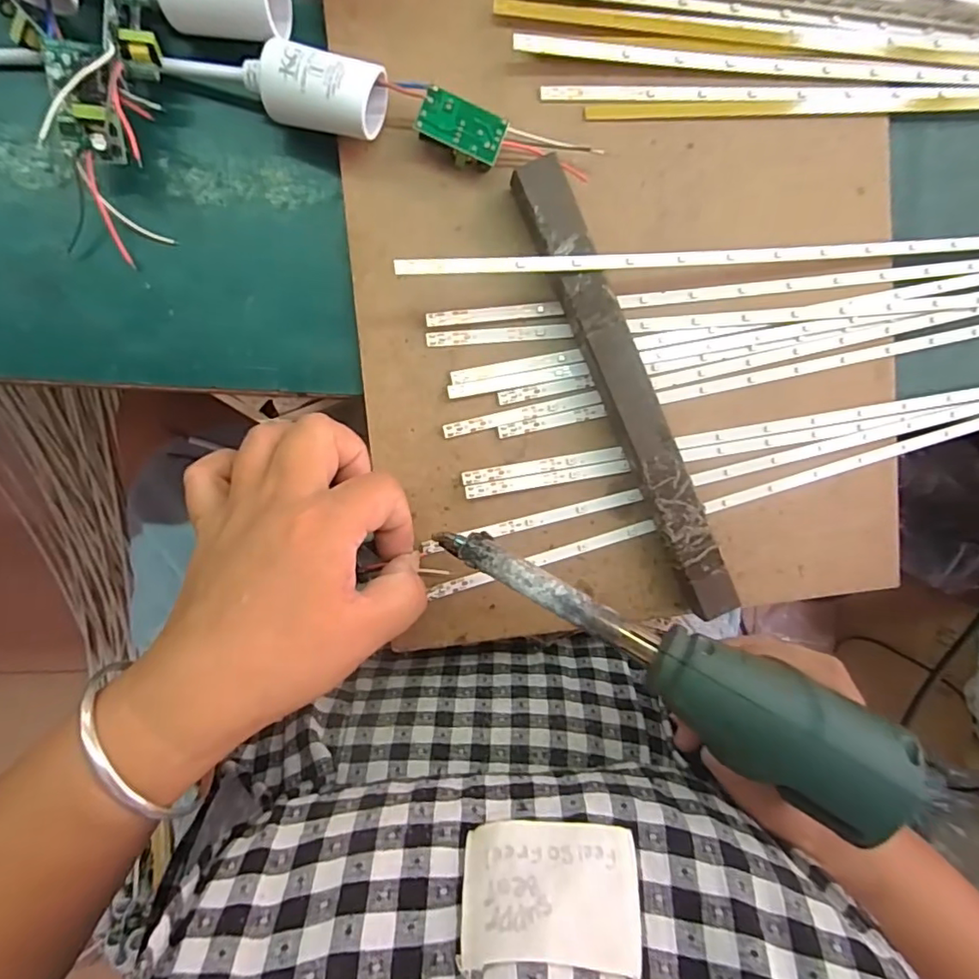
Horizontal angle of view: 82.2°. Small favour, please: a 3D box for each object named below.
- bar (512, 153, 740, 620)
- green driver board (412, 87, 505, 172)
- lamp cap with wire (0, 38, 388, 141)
[{"bbox_3d":[0.063,-0.040,0.258,0.023,0.018,0.213,-25,99,-5],"label":"bar"},{"bbox_3d":[-0.012,-0.152,0.240,0.035,0.014,0.020,19,93,-9],"label":"green driver board"},{"bbox_3d":[-0.143,-0.161,0.214,0.201,0.031,0.029,5,95,-9],"label":"lamp cap with wire"}]

